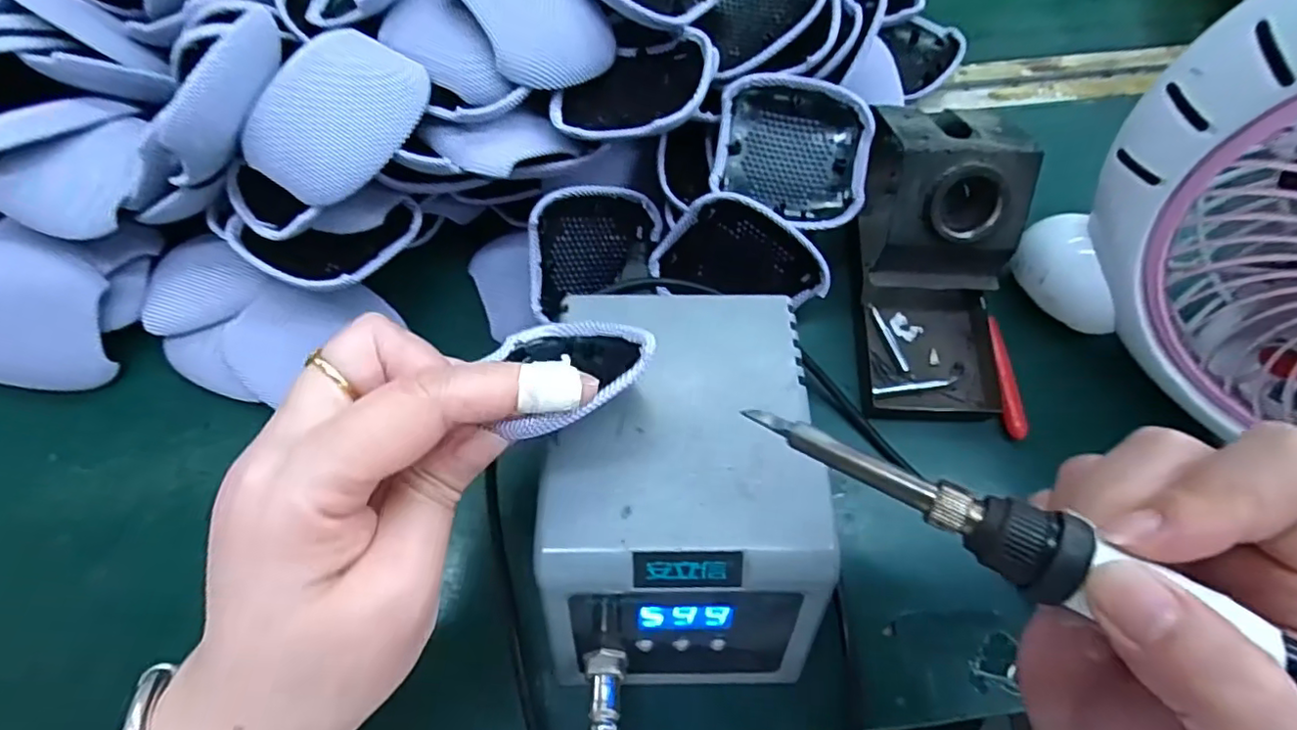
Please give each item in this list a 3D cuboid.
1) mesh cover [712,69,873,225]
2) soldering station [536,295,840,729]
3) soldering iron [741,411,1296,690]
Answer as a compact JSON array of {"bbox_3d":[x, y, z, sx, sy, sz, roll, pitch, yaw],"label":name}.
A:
[{"bbox_3d":[0.077,-0.114,0.325,0.080,0.016,0.072,15,92,-1],"label":"mesh cover"},{"bbox_3d":[0.013,0.060,0.273,0.116,0.092,0.171,1,68,0],"label":"soldering station"},{"bbox_3d":[0.116,0.055,0.145,0.193,0.026,0.018,27,70,18],"label":"soldering iron"}]

